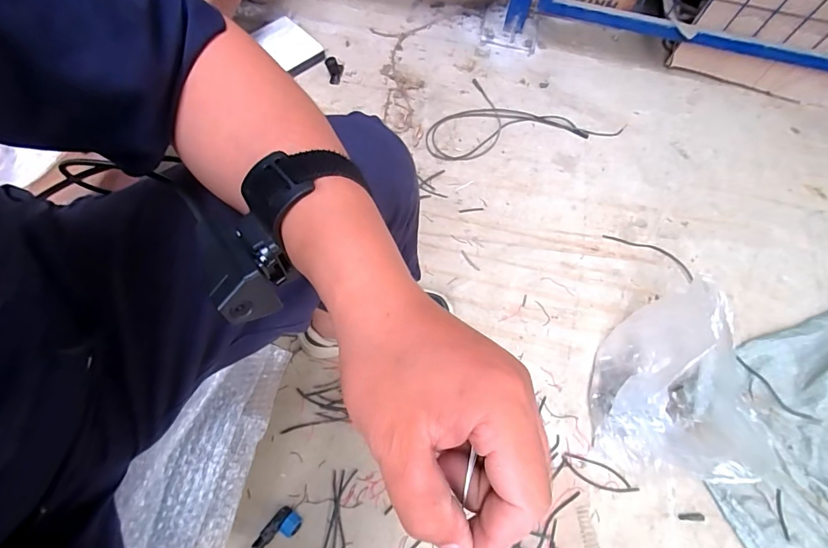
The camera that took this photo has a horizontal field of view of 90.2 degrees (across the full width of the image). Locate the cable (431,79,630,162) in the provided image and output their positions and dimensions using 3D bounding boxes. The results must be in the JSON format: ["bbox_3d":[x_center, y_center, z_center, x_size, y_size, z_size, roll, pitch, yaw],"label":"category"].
[{"bbox_3d":[0.243,-0.375,0.967,0.448,0.011,0.213,-8,69,-5],"label":"cable"}]

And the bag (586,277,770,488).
[{"bbox_3d":[0.398,0.186,0.629,0.231,0.233,0.221,-36,74,-14],"label":"bag"}]

